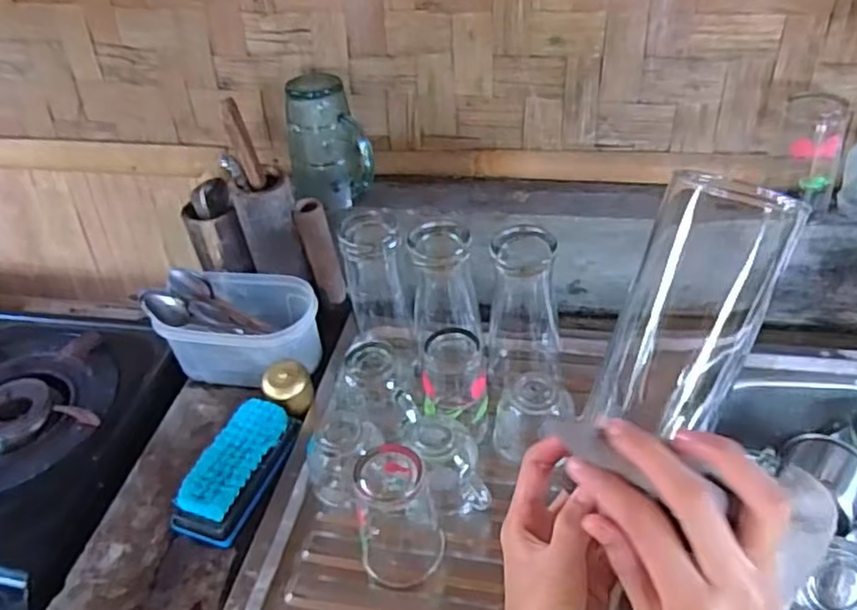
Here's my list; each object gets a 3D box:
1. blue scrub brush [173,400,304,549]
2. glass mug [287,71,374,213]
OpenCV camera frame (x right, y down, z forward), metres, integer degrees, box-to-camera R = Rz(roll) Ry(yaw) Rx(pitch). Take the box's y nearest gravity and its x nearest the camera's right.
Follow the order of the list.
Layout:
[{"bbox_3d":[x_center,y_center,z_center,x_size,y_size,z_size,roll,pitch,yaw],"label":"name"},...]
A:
[{"bbox_3d":[-0.172,0.146,0.608,0.054,0.042,0.131,12,45,21],"label":"blue scrub brush"},{"bbox_3d":[-0.105,-0.162,0.699,0.081,0.124,0.077,-14,44,-7],"label":"glass mug"}]

